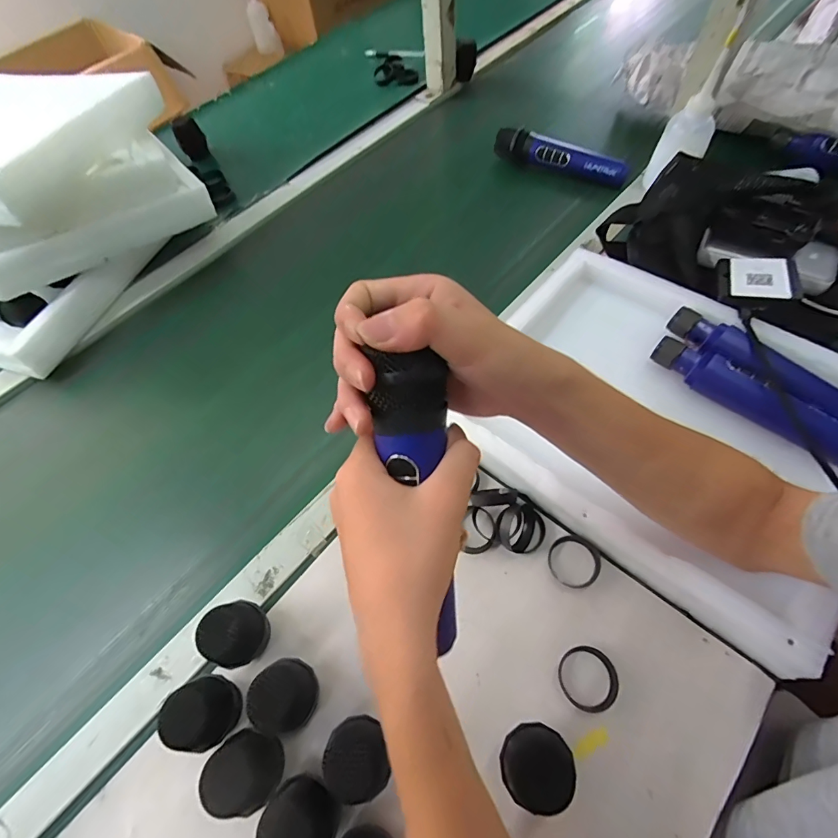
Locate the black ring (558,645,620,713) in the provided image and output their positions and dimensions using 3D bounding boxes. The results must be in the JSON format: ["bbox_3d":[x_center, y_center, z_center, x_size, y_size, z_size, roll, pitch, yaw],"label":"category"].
[{"bbox_3d":[0.131,0.200,0.339,0.046,0.006,0.043,-3,60,4],"label":"black ring"}]

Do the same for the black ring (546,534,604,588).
[{"bbox_3d":[0.135,0.123,0.381,0.044,0.007,0.043,-3,60,4],"label":"black ring"}]

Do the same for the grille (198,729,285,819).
[{"bbox_3d":[-0.120,0.249,0.312,0.045,0.054,0.046,40,73,21],"label":"grille"}]

